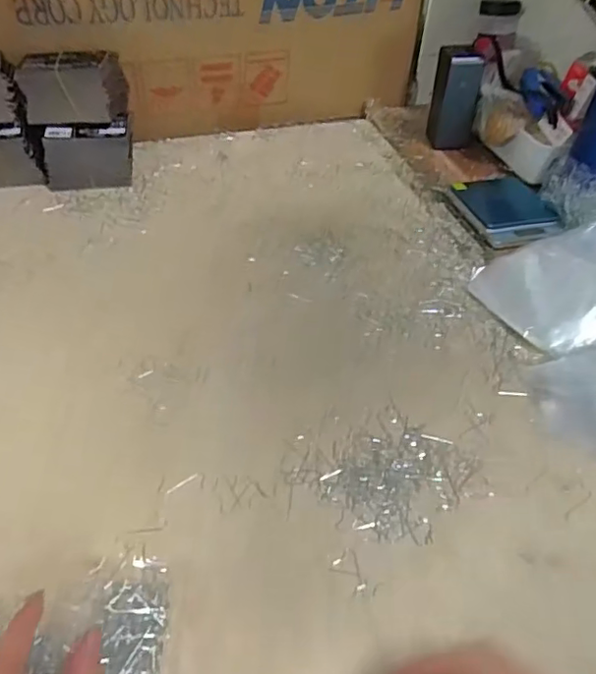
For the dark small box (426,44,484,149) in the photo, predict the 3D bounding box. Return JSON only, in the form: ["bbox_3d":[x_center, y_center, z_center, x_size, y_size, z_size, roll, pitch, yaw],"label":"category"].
[{"bbox_3d":[0.216,-0.327,0.803,0.057,0.128,0.044,3,46,-1],"label":"dark small box"}]

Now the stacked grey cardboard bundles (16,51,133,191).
[{"bbox_3d":[-0.267,-0.263,0.708,0.122,0.142,0.079,-8,47,-12],"label":"stacked grey cardboard bundles"}]

